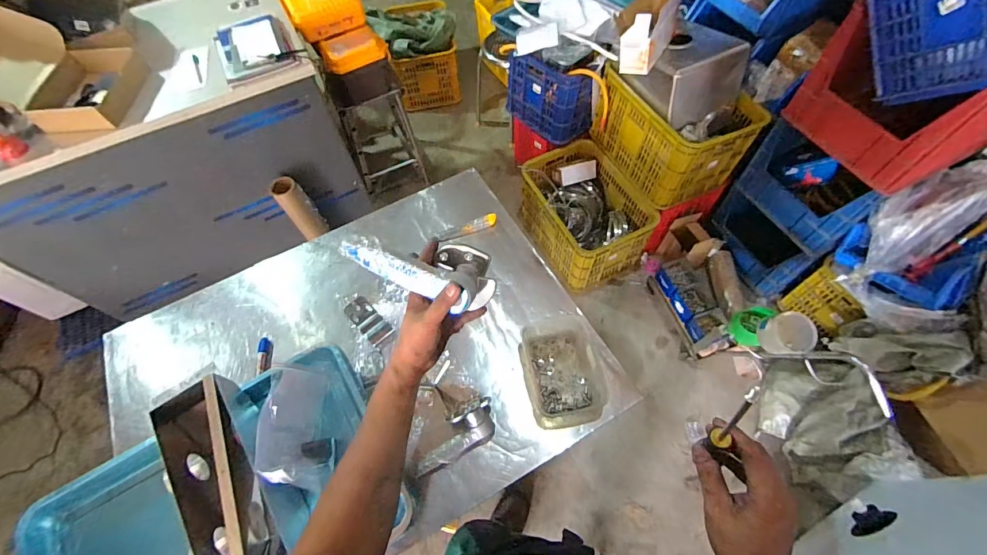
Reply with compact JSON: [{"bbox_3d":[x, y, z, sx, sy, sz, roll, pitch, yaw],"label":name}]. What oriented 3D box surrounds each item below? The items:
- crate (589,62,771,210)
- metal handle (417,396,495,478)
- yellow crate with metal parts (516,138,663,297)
[{"bbox_3d":[0.670,-0.565,1.590,0.342,0.327,0.461,-26,63,-11],"label":"crate"},{"bbox_3d":[-0.072,0.307,0.808,0.170,0.061,0.074,-25,63,-11],"label":"metal handle"},{"bbox_3d":[0.380,-0.262,1.776,0.368,0.276,0.504,-26,63,-11],"label":"yellow crate with metal parts"}]

